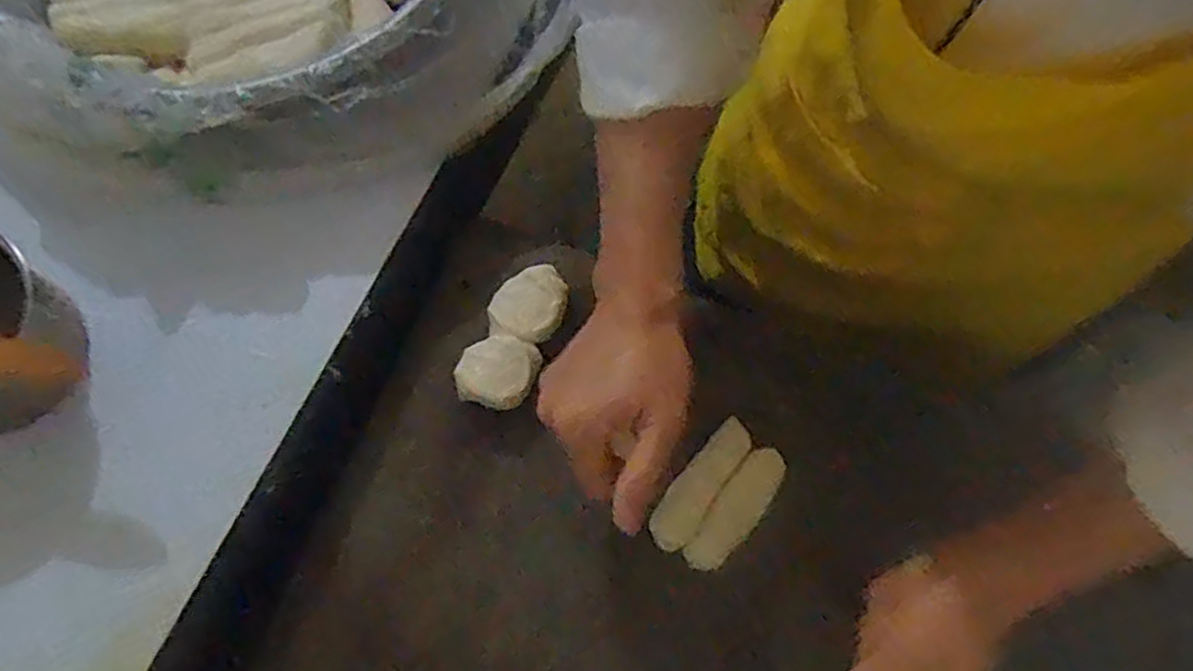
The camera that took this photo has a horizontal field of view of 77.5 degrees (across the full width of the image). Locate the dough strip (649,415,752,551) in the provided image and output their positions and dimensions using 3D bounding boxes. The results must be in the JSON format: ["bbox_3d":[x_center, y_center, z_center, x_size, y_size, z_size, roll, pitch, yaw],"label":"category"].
[{"bbox_3d":[0.077,0.108,0.547,0.032,0.014,0.108,38,74,11],"label":"dough strip"}]

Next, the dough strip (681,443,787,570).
[{"bbox_3d":[0.101,0.125,0.535,0.030,0.019,0.098,37,74,10],"label":"dough strip"}]

